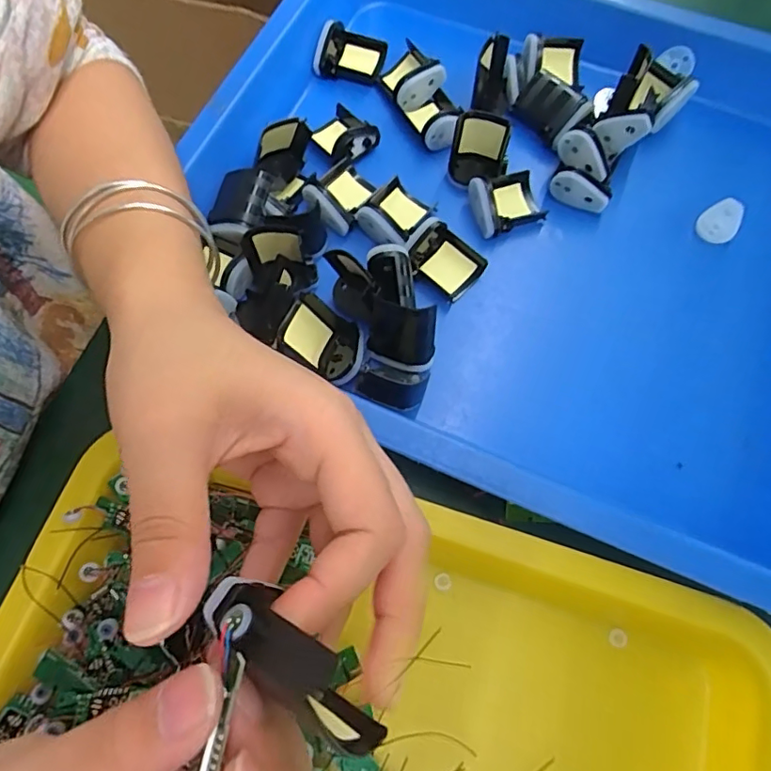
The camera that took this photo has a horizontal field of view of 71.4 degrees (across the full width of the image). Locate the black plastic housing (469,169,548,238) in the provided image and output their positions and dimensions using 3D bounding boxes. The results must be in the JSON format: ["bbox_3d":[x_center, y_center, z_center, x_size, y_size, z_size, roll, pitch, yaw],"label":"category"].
[{"bbox_3d":[0.074,-0.113,0.323,0.042,0.019,0.033,-20,72,-7],"label":"black plastic housing"}]

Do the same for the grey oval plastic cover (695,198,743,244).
[{"bbox_3d":[0.204,-0.100,0.326,0.031,0.007,0.022,-39,75,-13],"label":"grey oval plastic cover"}]

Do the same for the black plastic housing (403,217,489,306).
[{"bbox_3d":[0.033,-0.073,0.311,0.041,0.021,0.032,40,75,13],"label":"black plastic housing"}]

